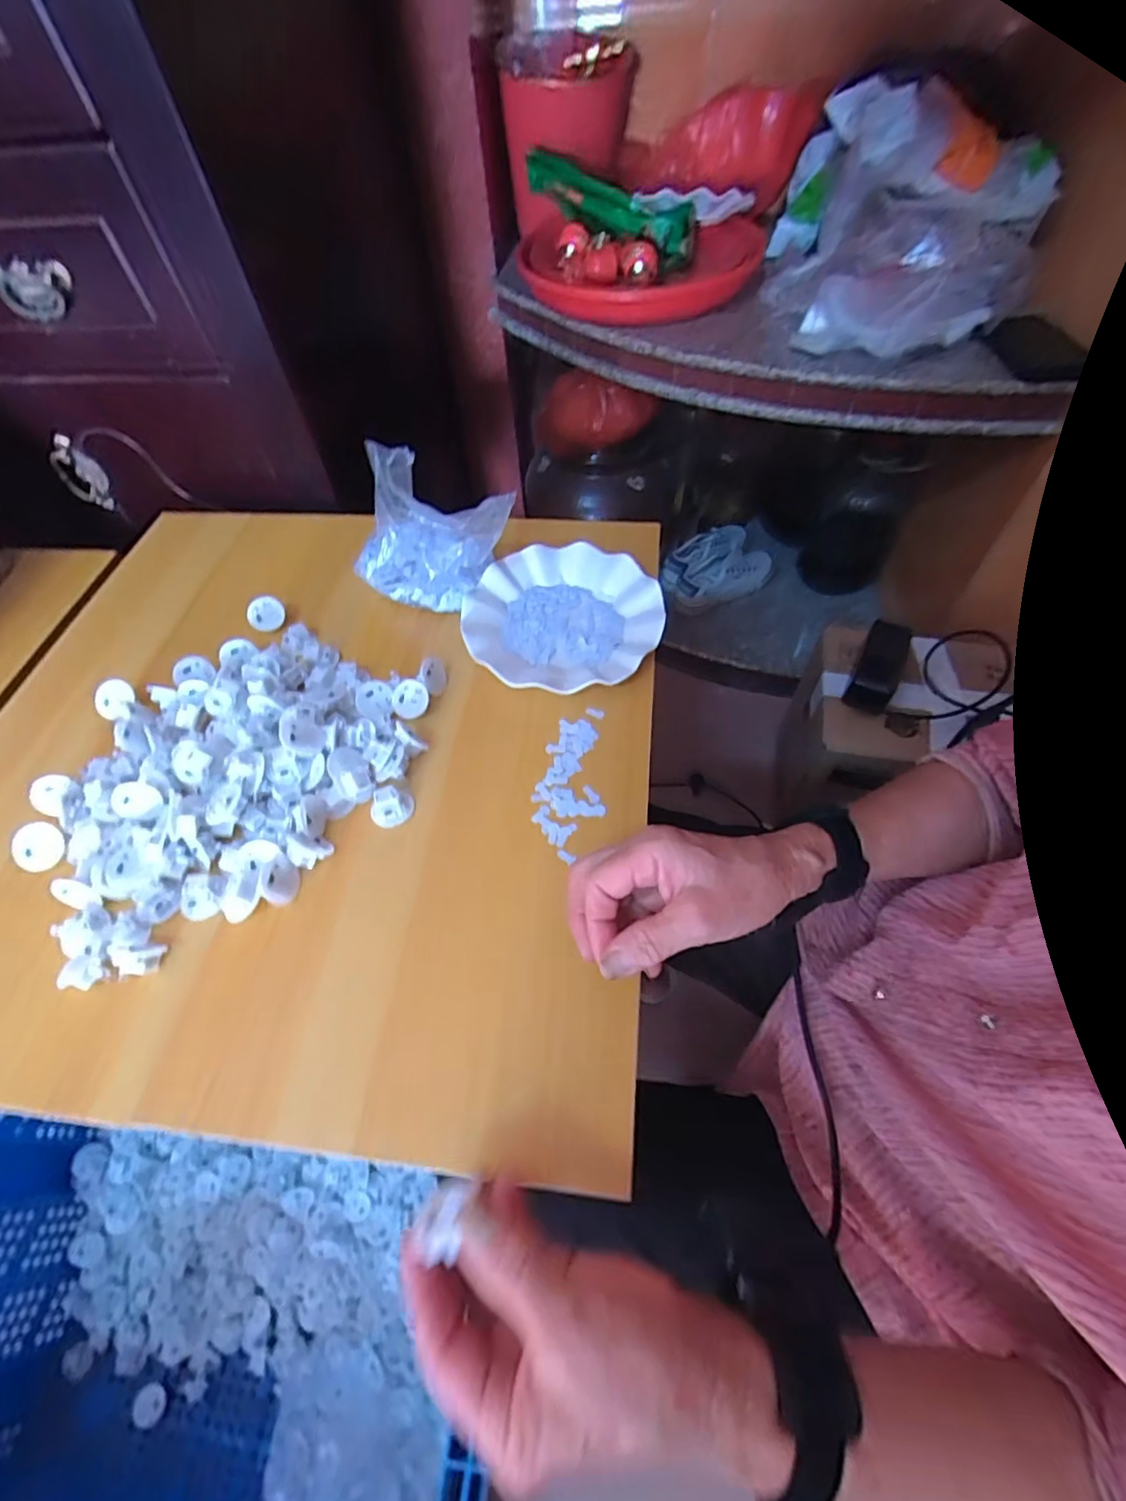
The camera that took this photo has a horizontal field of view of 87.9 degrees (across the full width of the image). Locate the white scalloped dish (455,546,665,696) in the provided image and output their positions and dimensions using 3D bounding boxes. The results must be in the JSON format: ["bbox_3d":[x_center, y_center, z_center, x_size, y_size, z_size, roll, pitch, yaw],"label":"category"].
[{"bbox_3d":[0.000,-0.125,0.542,0.177,0.019,0.178,-1,57,2],"label":"white scalloped dish"}]

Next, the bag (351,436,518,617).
[{"bbox_3d":[-0.124,-0.197,0.538,0.155,0.113,0.079,19,60,15],"label":"bag"}]

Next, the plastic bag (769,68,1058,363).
[{"bbox_3d":[0.411,-0.641,0.698,0.301,0.181,0.349,15,59,12],"label":"plastic bag"}]

